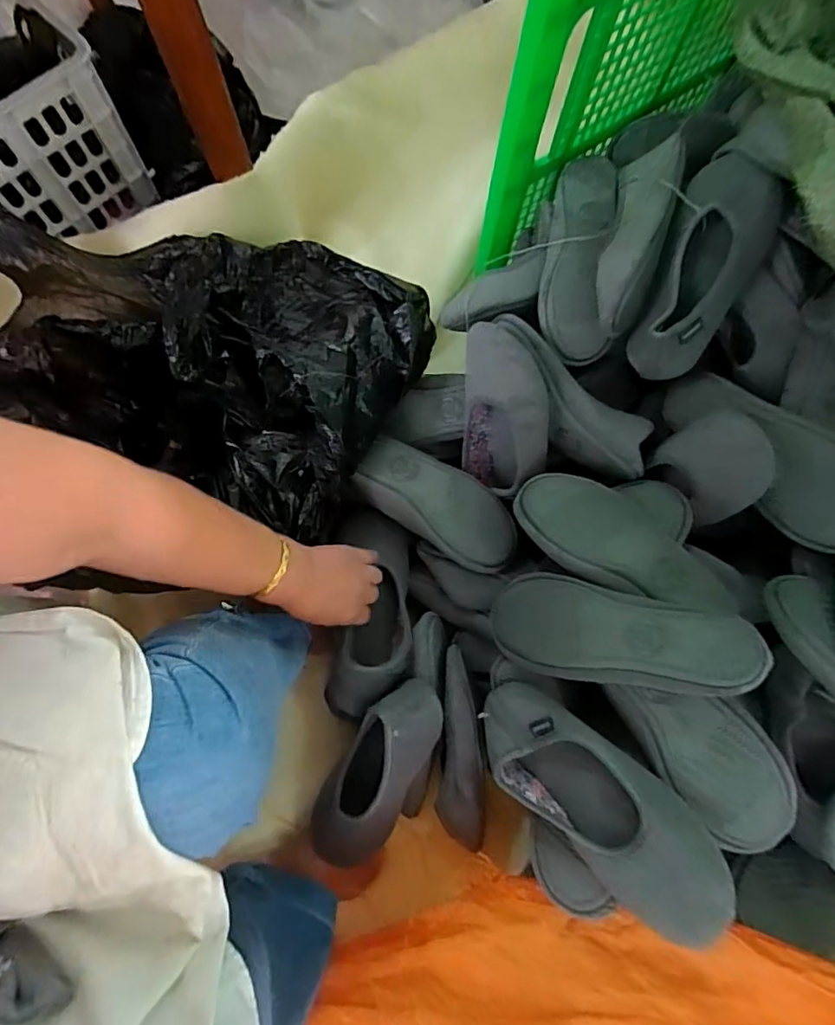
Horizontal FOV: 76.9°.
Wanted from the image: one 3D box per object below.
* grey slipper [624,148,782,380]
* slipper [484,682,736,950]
[{"bbox_3d":[0.289,-0.248,0.532,0.099,0.058,0.221,28,77,5],"label":"grey slipper"},{"bbox_3d":[0.156,0.251,0.465,0.099,0.060,0.242,-45,59,-11],"label":"slipper"}]

